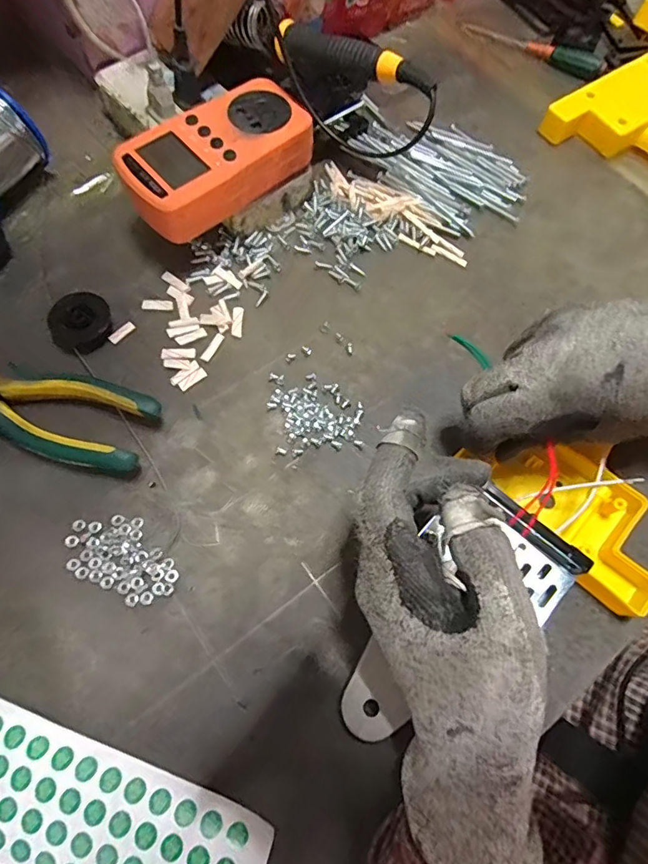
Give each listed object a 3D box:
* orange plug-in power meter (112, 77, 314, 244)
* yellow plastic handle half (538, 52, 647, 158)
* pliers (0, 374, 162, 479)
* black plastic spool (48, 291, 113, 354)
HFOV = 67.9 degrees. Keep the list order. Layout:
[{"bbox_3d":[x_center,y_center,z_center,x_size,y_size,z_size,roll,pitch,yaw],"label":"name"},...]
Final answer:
[{"bbox_3d":[-0.071,-0.181,0.323,0.072,0.032,0.126,40,72,13],"label":"orange plug-in power meter"},{"bbox_3d":[0.286,-0.262,0.410,0.164,0.033,0.106,33,70,10],"label":"yellow plastic handle half"},{"bbox_3d":[-0.188,-0.017,0.296,0.173,0.025,0.054,16,68,4],"label":"pliers"},{"bbox_3d":[-0.162,-0.073,0.323,0.035,0.017,0.038,1,68,-2],"label":"black plastic spool"}]

